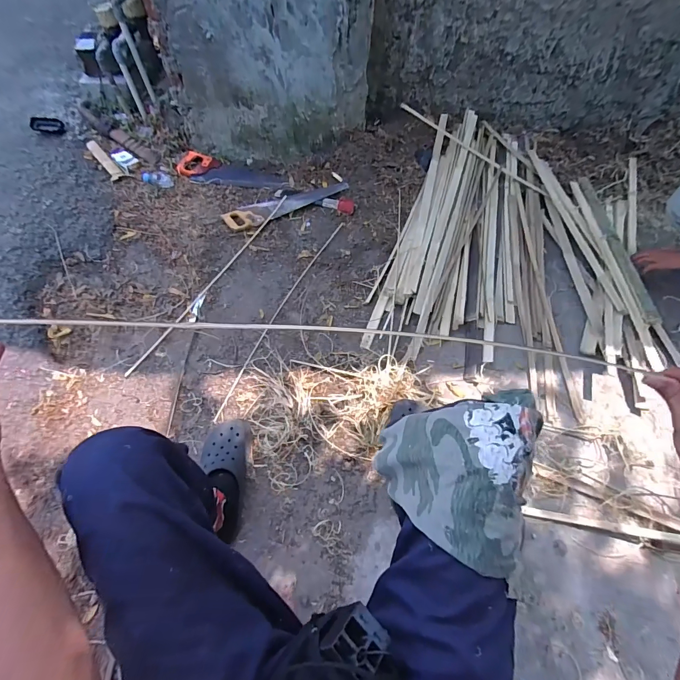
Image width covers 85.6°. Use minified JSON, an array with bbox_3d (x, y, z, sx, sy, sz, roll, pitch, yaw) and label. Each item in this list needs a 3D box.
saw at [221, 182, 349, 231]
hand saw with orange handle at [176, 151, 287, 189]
[{"bbox_3d":[-0.210,-0.549,1.464,0.500,0.030,0.114,-25,63,-17],"label":"saw"},{"bbox_3d":[-0.438,-0.692,1.531,0.458,0.046,0.176,10,58,3],"label":"hand saw with orange handle"}]

